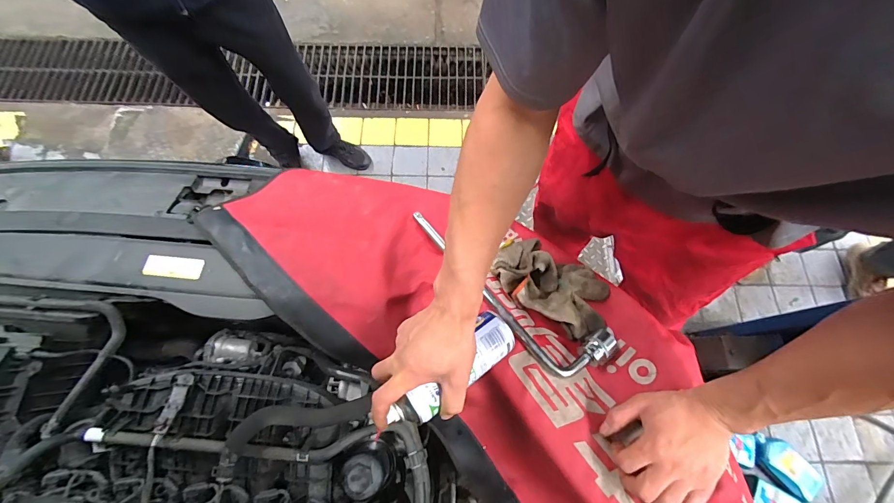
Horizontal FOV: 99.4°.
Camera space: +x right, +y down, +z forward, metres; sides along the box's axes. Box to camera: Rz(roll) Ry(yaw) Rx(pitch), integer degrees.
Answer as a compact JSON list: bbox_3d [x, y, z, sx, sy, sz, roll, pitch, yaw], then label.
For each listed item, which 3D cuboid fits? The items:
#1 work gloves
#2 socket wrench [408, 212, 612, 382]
[{"bbox_3d":[0.164,0.049,0.591,0.190,0.043,0.116,36,74,11],"label":"work gloves"},{"bbox_3d":[0.077,0.069,0.589,0.377,0.032,0.098,34,74,11],"label":"socket wrench"}]

